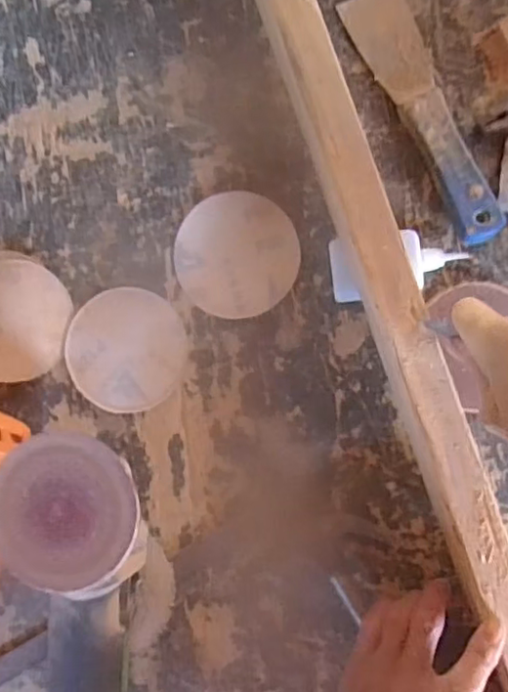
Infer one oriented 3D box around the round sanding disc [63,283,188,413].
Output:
[{"bbox_3d":[-0.100,0.003,0.477,0.092,0.005,0.091,0,86,5],"label":"round sanding disc"}]

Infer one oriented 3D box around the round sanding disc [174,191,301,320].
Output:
[{"bbox_3d":[-0.014,-0.070,0.470,0.093,0.004,0.093,0,86,5],"label":"round sanding disc"}]

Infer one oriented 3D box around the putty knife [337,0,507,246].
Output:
[{"bbox_3d":[0.129,-0.176,0.450,0.046,0.023,0.213,-25,84,3],"label":"putty knife"}]

